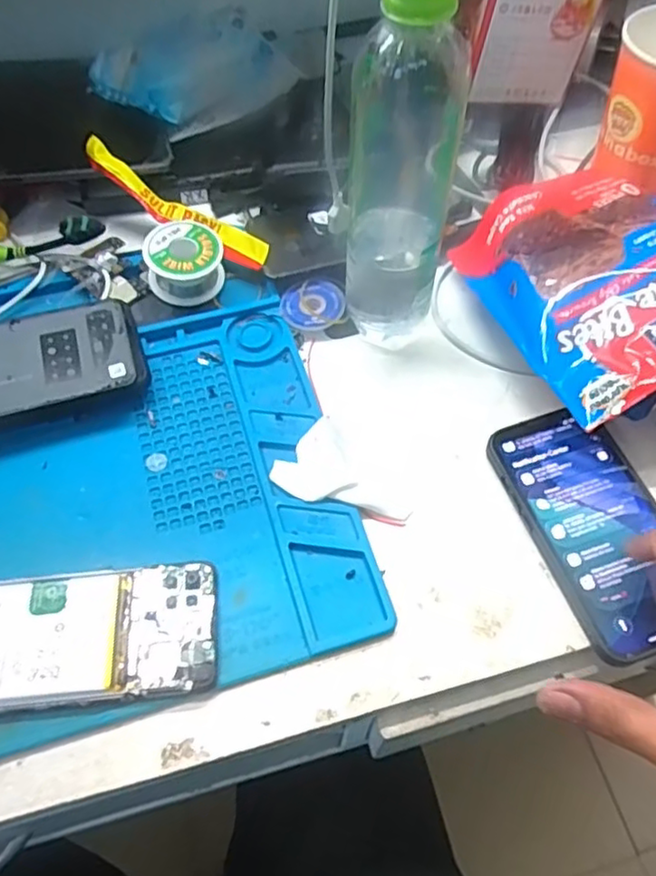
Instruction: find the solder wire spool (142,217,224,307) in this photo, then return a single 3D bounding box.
[{"bbox_3d":[-0.102,-0.124,0.463,0.051,0.037,0.048,0,59,0],"label":"solder wire spool"}]

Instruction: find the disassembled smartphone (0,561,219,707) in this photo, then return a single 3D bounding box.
[{"bbox_3d":[-0.139,0.105,0.347,0.155,0.012,0.067,-5,59,-3],"label":"disassembled smartphone"}]

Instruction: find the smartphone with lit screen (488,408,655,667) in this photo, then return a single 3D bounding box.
[{"bbox_3d":[0.153,0.052,0.379,0.074,0.016,0.149,-11,60,-10],"label":"smartphone with lit screen"}]

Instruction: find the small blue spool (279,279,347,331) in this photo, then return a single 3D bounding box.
[{"bbox_3d":[-0.011,-0.095,0.464,0.046,0.015,0.035,-9,60,-9],"label":"small blue spool"}]

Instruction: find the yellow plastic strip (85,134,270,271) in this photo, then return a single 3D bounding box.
[{"bbox_3d":[-0.109,-0.171,0.474,0.153,0.039,0.027,28,63,16],"label":"yellow plastic strip"}]

